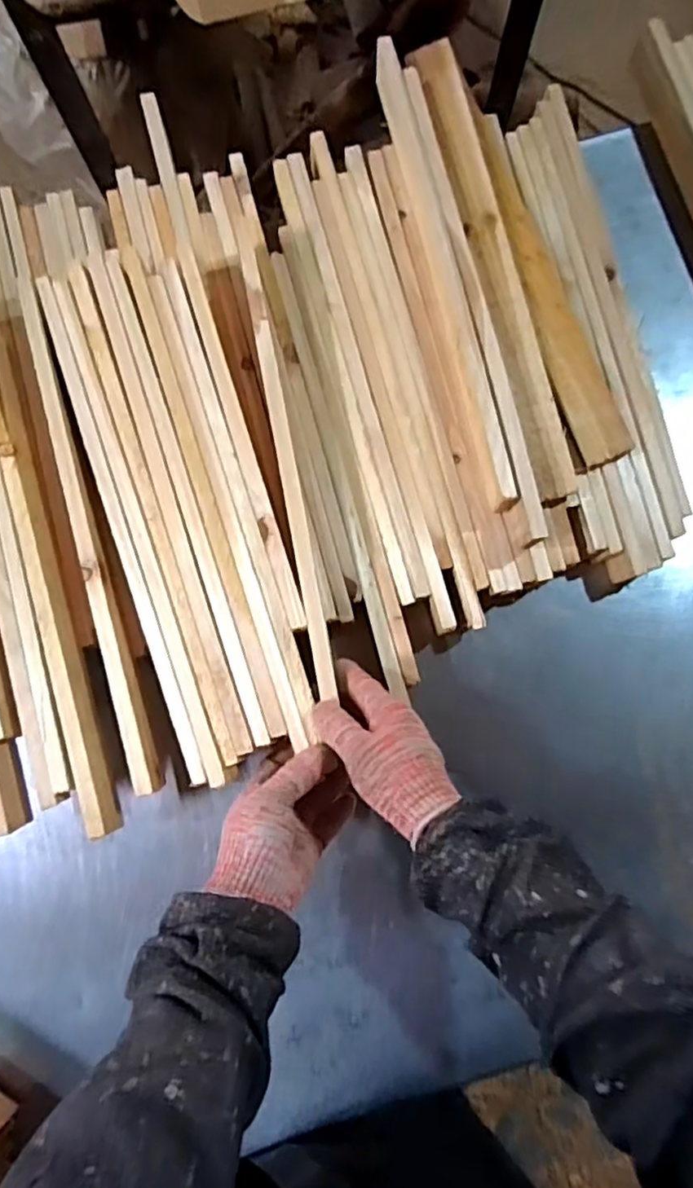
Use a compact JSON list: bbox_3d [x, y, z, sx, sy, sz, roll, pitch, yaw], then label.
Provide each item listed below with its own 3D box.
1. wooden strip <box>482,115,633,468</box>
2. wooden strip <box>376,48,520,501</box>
[{"bbox_3d":[0.200,-0.314,0.633,0.055,0.029,0.385,-18,83,-3],"label":"wooden strip"},{"bbox_3d":[0.098,-0.321,0.603,0.022,0.028,0.485,-13,82,-3],"label":"wooden strip"}]

